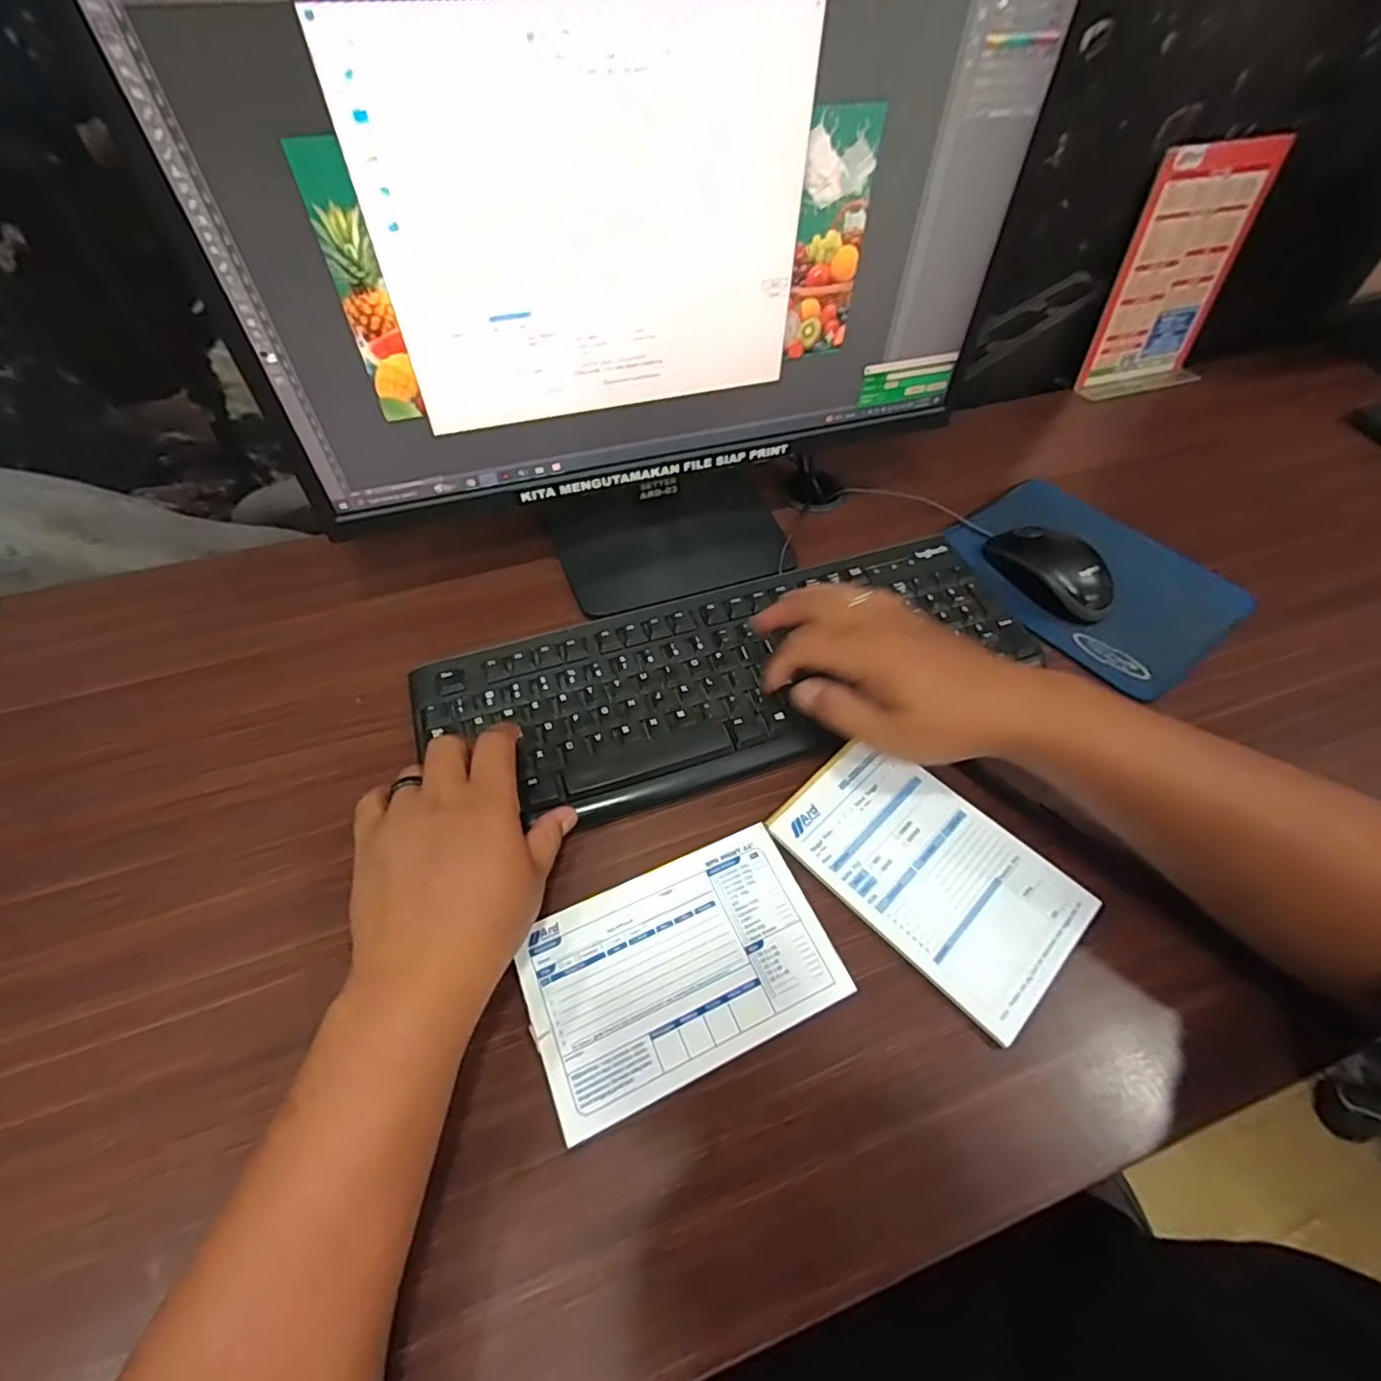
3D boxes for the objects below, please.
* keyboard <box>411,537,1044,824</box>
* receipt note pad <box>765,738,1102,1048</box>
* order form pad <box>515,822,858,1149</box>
[{"bbox_3d":[0.034,-0.014,0.458,0.428,0.018,0.148,-17,56,-12],"label":"keyboard"},{"bbox_3d":[0.141,0.104,0.382,0.104,0.004,0.166,-37,62,-23],"label":"receipt note pad"},{"bbox_3d":[-0.006,0.150,0.352,0.162,0.004,0.107,-21,57,-14],"label":"order form pad"}]

